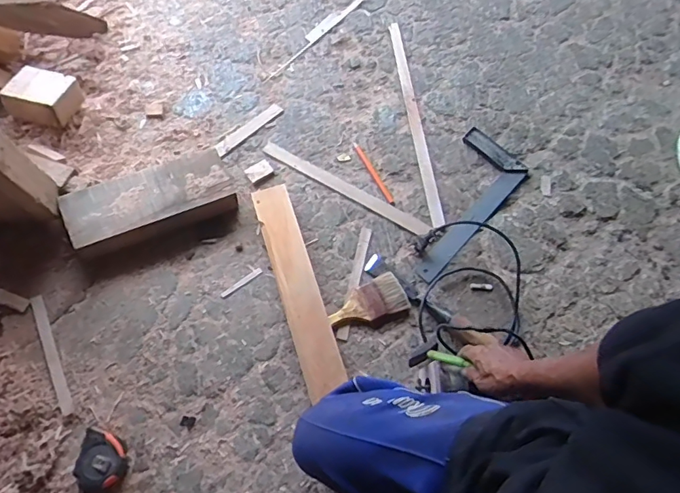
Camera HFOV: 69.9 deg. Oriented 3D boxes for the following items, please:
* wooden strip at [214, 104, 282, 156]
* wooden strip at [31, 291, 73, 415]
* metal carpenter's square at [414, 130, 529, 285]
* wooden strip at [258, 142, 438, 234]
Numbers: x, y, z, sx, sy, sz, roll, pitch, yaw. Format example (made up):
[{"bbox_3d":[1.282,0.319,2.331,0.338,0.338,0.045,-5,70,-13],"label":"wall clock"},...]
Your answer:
[{"bbox_3d":[-0.201,-0.263,1.077,0.030,0.009,0.179,41,73,16],"label":"wooden strip"},{"bbox_3d":[-0.508,0.188,0.858,0.021,0.013,0.224,-24,69,-10],"label":"wooden strip"},{"bbox_3d":[0.241,-0.096,1.024,0.158,0.024,0.354,40,72,15],"label":"metal carpenter's square"},{"bbox_3d":[0.009,-0.122,1.032,0.396,0.009,0.030,29,70,12],"label":"wooden strip"}]

